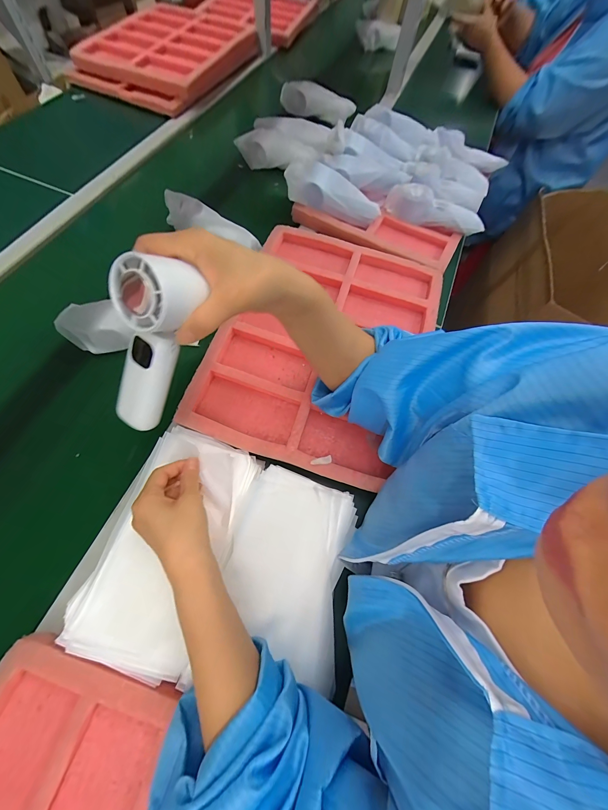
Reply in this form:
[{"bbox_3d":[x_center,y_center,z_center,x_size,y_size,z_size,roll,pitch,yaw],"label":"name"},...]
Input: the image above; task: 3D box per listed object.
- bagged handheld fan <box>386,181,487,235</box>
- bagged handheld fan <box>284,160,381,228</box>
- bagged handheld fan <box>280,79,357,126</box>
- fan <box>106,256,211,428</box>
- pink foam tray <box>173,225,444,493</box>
[{"bbox_3d":[0.265,-0.393,0.592,0.198,0.049,0.064,23,66,6],"label":"bagged handheld fan"},{"bbox_3d":[0.055,-0.419,0.578,0.198,0.054,0.061,19,66,4],"label":"bagged handheld fan"},{"bbox_3d":[0.036,-0.829,0.797,0.202,0.077,0.055,11,66,2],"label":"bagged handheld fan"},{"bbox_3d":[-0.128,-0.047,0.248,0.044,0.151,0.046,35,34,12],"label":"fan"},{"bbox_3d":[0.037,-0.112,0.479,0.318,0.034,0.435,18,66,5],"label":"pink foam tray"}]

